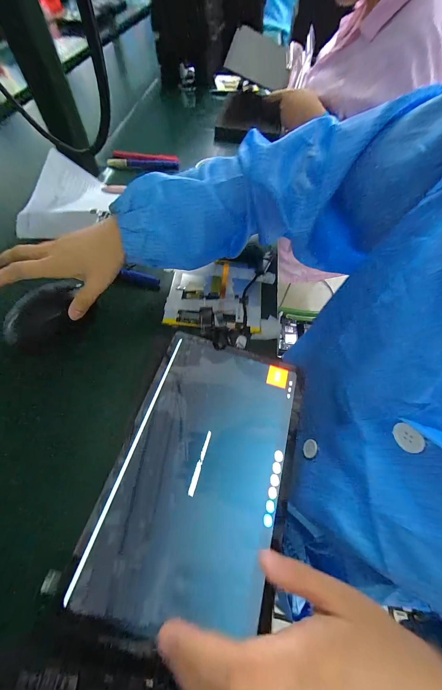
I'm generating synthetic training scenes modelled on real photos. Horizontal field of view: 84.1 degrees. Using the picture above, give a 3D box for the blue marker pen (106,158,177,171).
[{"bbox_3d":[-0.160,-0.372,0.503,0.141,0.011,0.019,4,61,-1],"label":"blue marker pen"}]

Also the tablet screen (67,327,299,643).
[{"bbox_3d":[-0.015,0.103,0.225,0.142,0.012,0.227,16,61,6],"label":"tablet screen"}]

